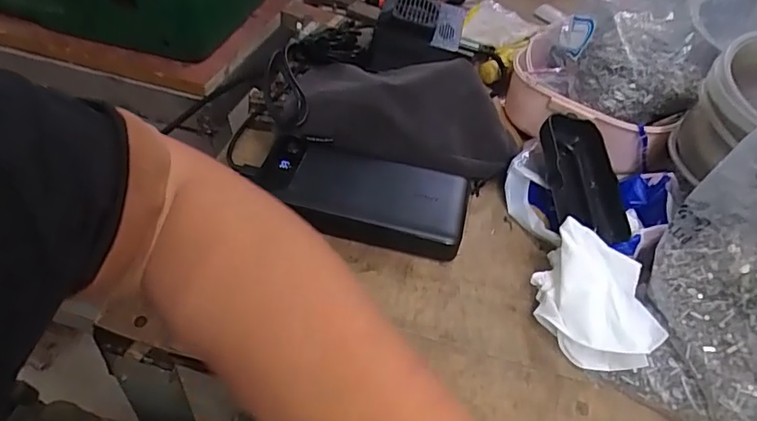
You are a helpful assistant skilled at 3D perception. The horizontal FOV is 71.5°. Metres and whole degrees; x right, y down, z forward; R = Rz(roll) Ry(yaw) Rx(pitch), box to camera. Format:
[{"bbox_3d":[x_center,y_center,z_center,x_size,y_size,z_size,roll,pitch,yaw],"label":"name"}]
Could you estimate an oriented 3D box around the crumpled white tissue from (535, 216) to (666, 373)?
[{"bbox_3d":[0.138,0.054,0.333,0.073,0.041,0.076,22,48,13],"label":"crumpled white tissue"}]

